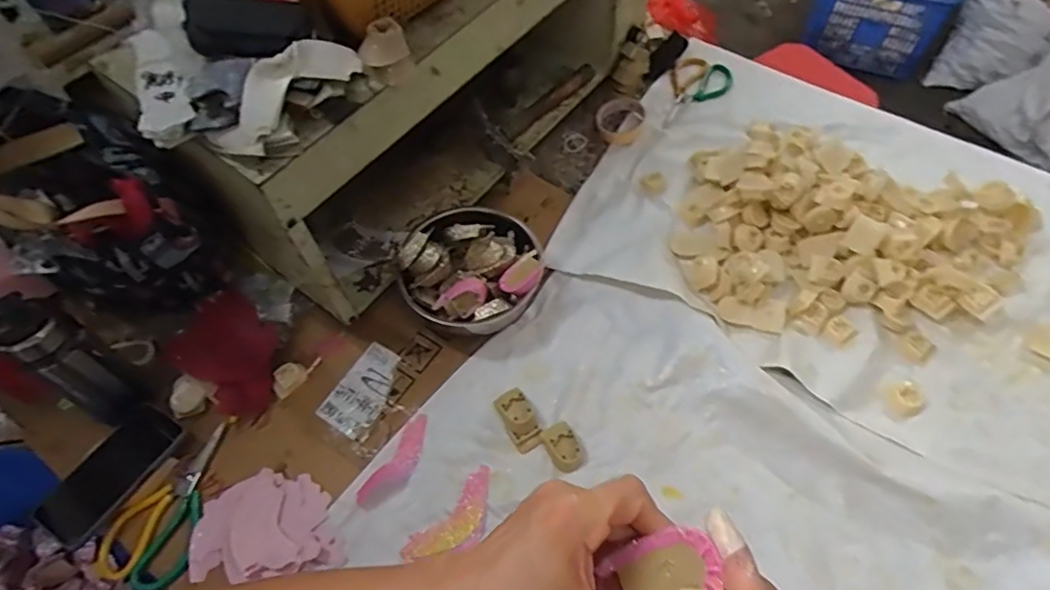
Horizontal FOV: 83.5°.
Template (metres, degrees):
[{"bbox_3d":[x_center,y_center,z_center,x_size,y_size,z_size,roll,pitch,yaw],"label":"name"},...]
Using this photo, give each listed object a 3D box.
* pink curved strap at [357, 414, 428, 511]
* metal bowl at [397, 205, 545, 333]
[{"bbox_3d":[-0.155,0.208,0.724,0.040,0.008,0.125,26,63,17],"label":"pink curved strap"},{"bbox_3d":[-0.066,-0.035,0.798,0.177,0.108,0.165,0,57,1],"label":"metal bowl"}]

